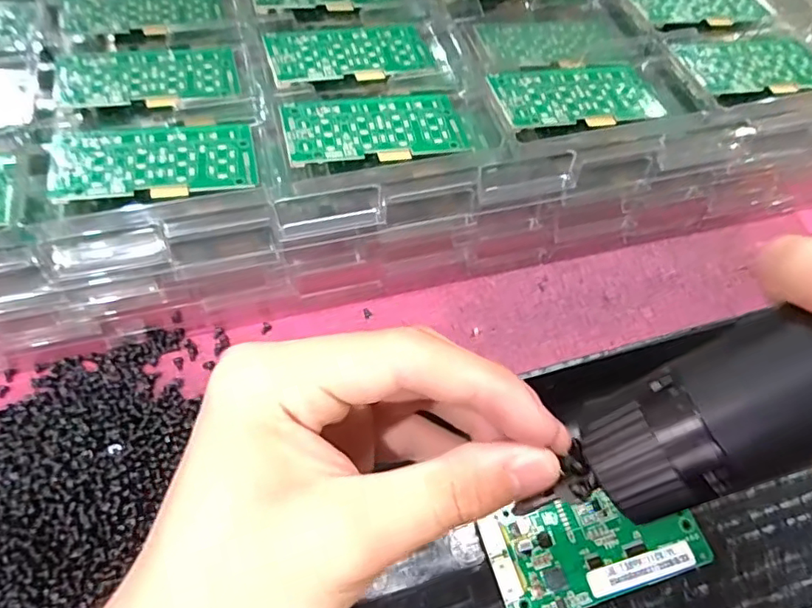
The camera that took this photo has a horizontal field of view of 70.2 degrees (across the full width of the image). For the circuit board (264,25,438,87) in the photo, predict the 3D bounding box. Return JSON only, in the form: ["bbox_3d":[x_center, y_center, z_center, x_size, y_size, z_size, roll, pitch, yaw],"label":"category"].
[{"bbox_3d":[-0.033,-0.149,0.339,0.095,0.006,0.049,-16,60,-13],"label":"circuit board"}]

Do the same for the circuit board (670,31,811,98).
[{"bbox_3d":[0.213,-0.148,0.353,0.100,0.007,0.053,-12,60,-11],"label":"circuit board"}]

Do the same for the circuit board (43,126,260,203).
[{"bbox_3d":[-0.125,-0.072,0.285,0.096,0.005,0.048,-9,59,-9],"label":"circuit board"}]

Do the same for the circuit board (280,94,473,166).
[{"bbox_3d":[-0.017,-0.094,0.306,0.094,0.008,0.046,-12,60,-11],"label":"circuit board"}]

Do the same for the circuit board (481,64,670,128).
[{"bbox_3d":[0.095,-0.123,0.330,0.095,0.005,0.055,-10,58,-15],"label":"circuit board"}]

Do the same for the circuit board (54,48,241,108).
[{"bbox_3d":[-0.143,-0.126,0.322,0.094,0.004,0.049,-10,58,-13],"label":"circuit board"}]

